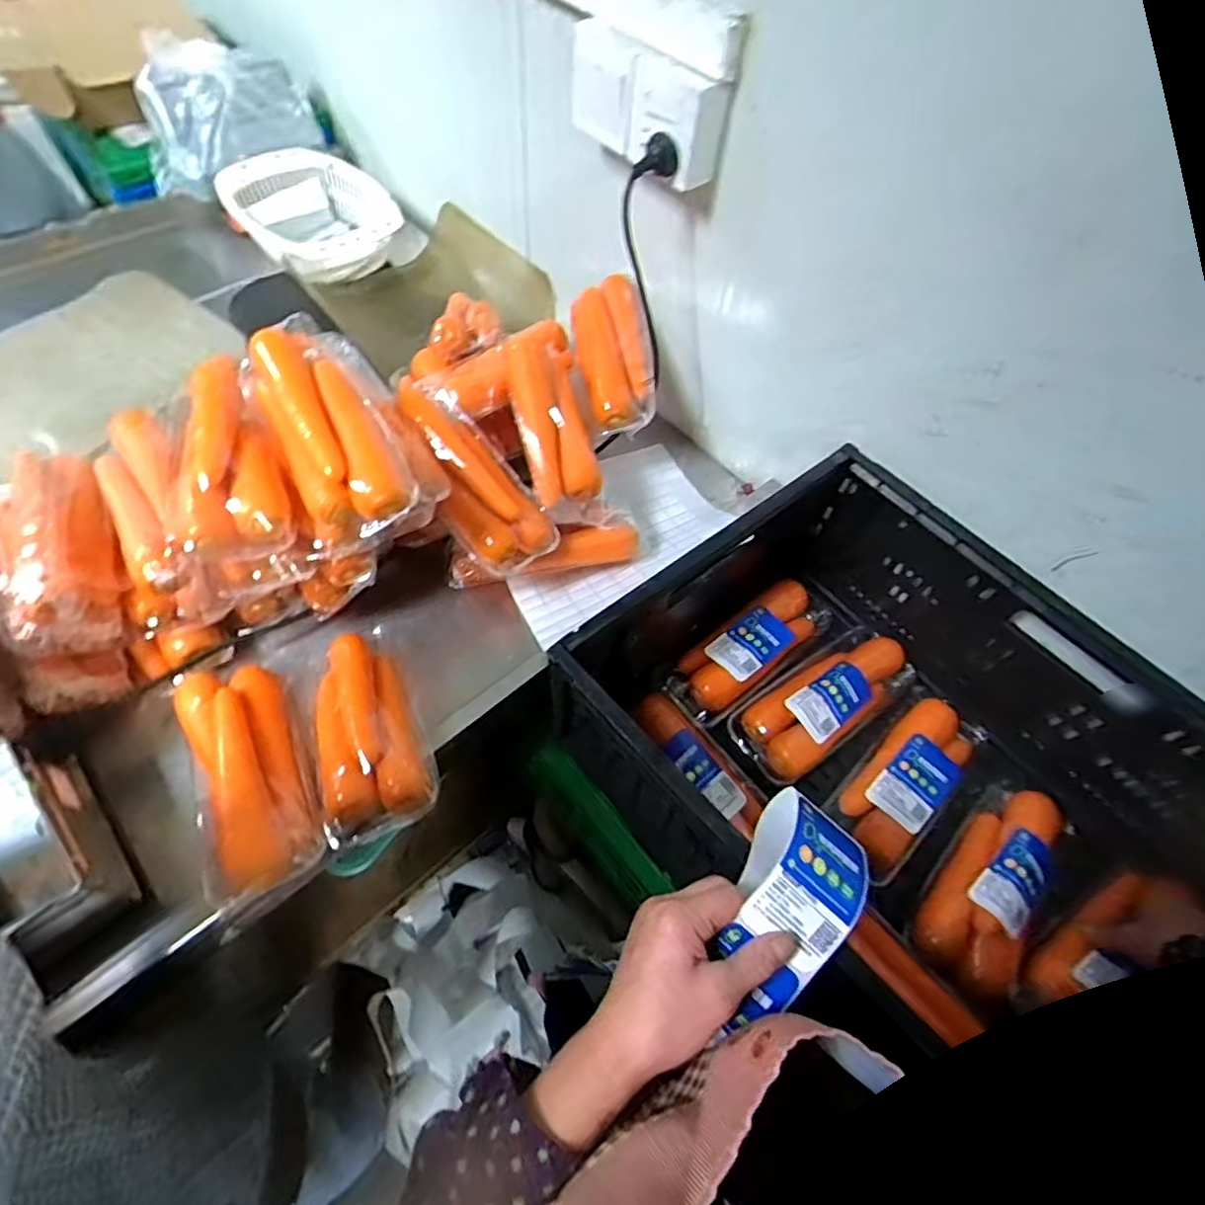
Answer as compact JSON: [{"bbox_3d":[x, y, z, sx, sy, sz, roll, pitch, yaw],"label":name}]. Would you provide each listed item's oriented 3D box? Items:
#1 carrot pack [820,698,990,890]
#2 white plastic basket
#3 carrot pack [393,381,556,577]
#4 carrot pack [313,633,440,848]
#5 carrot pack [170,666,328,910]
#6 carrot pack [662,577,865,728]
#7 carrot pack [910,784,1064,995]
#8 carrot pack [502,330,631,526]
[{"bbox_3d":[0.339,0.191,0.688,0.226,0.034,0.090,-35,67,-22],"label":"carrot pack"},{"bbox_3d":[-0.457,-0.614,0.994,0.216,0.082,0.259,-36,67,-22],"label":"white plastic basket"},{"bbox_3d":[-0.143,-0.140,0.670,0.103,0.042,0.231,-29,83,-20],"label":"carrot pack"},{"bbox_3d":[-0.222,0.111,0.582,0.097,0.047,0.215,-19,50,-15],"label":"carrot pack"},{"bbox_3d":[-0.319,0.147,0.552,0.087,0.055,0.219,-24,63,-17],"label":"carrot pack"},{"bbox_3d":[0.189,0.055,0.767,0.251,0.050,0.093,-33,66,-22],"label":"carrot pack"},{"bbox_3d":[0.411,0.281,0.646,0.086,0.058,0.234,40,64,19],"label":"carrot pack"},{"bbox_3d":[-0.053,-0.198,0.726,0.105,0.060,0.243,-17,85,-14],"label":"carrot pack"}]

